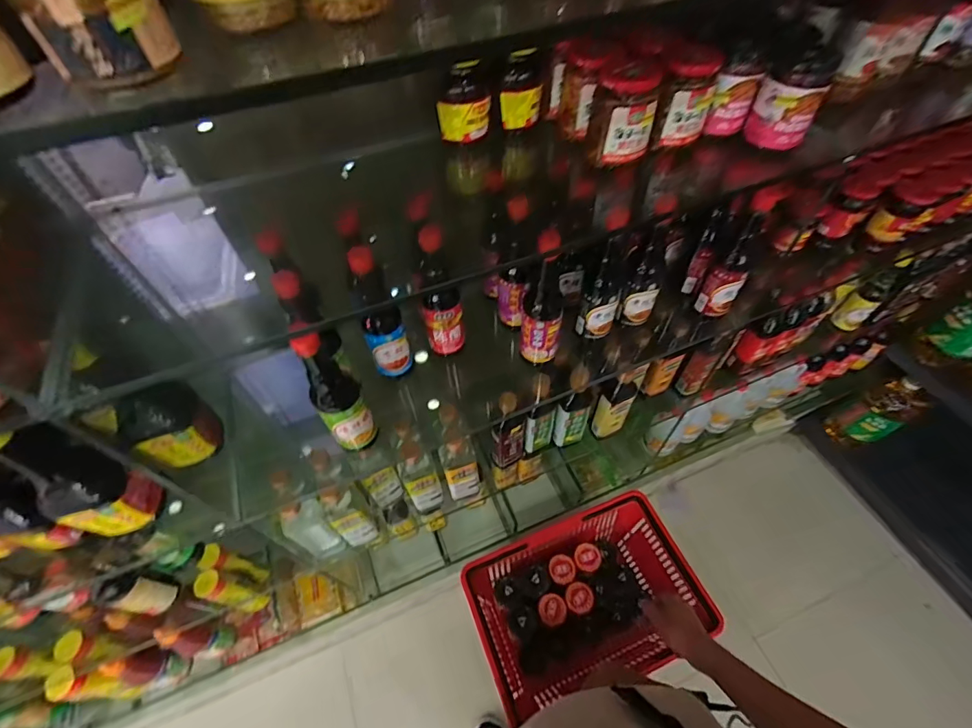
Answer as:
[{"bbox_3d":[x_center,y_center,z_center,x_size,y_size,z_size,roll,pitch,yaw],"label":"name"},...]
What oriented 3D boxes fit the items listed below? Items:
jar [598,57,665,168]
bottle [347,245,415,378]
[{"bbox_3d":[0.159,-0.283,0.495,0.065,0.087,0.066,17,57,16],"label":"jar"},{"bbox_3d":[-0.156,-0.066,0.641,0.064,0.230,0.052,-20,55,-11],"label":"bottle"}]

